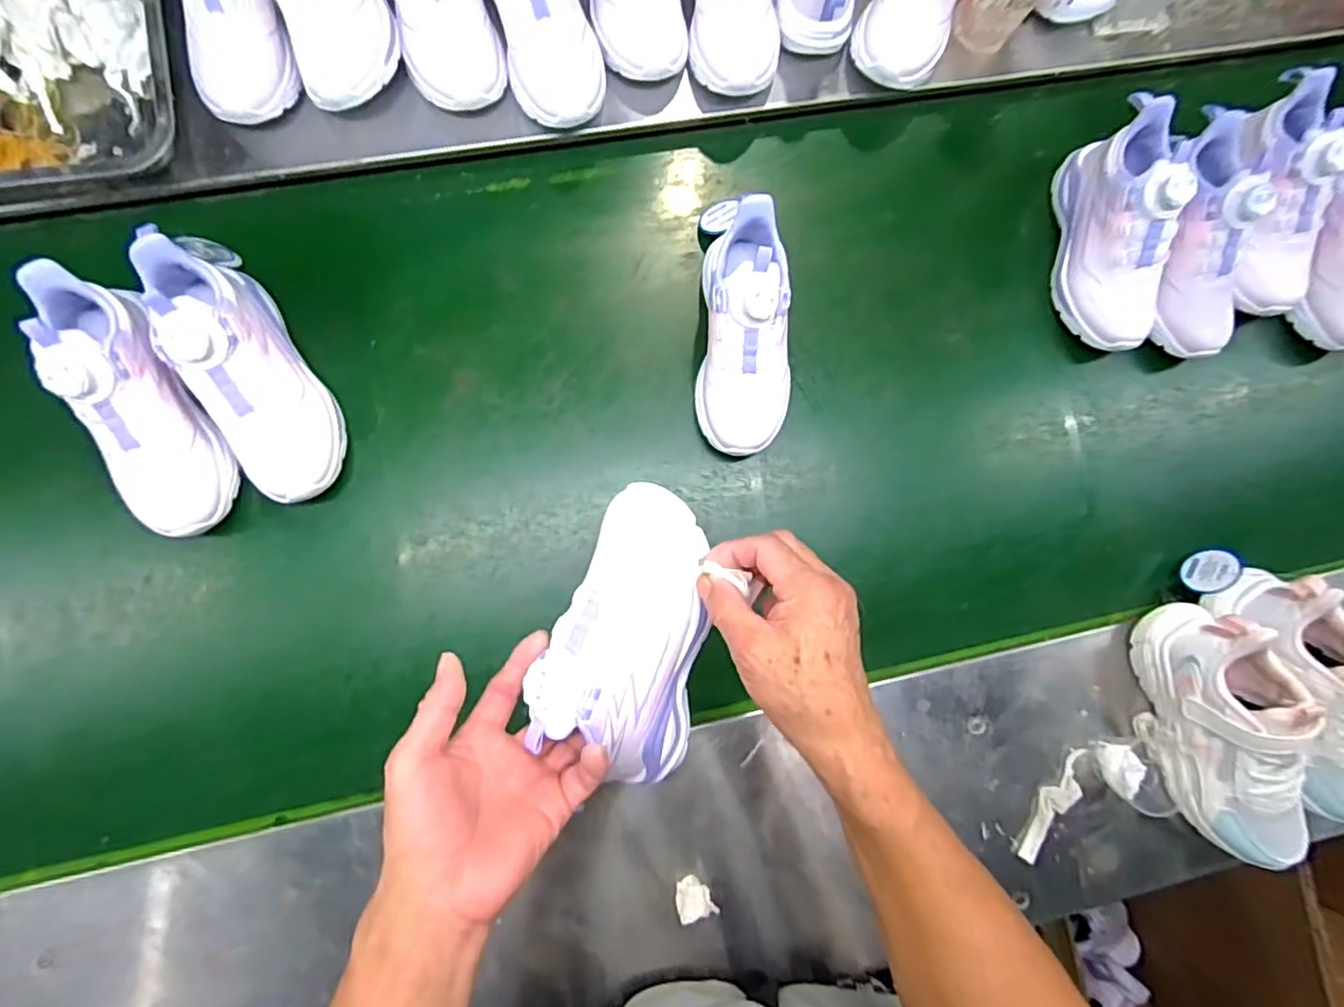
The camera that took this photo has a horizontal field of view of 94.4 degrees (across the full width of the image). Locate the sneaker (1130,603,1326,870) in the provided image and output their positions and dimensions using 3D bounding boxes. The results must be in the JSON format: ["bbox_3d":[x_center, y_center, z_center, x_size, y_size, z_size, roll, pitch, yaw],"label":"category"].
[{"bbox_3d":[0.483,0.205,0.547,0.086,0.116,0.223,-9,85,-4],"label":"sneaker"}]

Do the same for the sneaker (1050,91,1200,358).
[{"bbox_3d":[0.452,-0.273,0.614,0.095,0.097,0.216,9,85,-3],"label":"sneaker"}]

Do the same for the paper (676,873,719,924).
[{"bbox_3d":[0.019,0.333,0.526,0.031,0.012,0.032,-32,60,6],"label":"paper"}]

